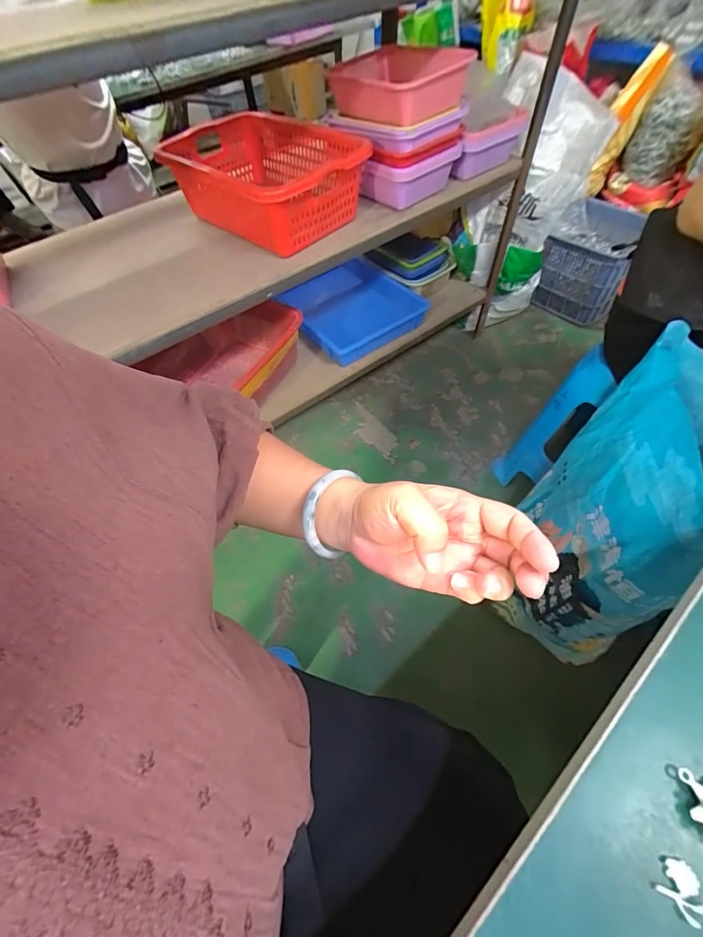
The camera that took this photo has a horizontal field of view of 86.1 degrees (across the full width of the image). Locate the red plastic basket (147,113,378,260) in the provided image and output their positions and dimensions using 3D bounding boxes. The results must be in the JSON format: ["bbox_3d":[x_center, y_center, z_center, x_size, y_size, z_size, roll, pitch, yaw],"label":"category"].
[{"bbox_3d":[-0.209,-0.693,0.911,0.492,0.156,0.320,35,65,24],"label":"red plastic basket"}]

